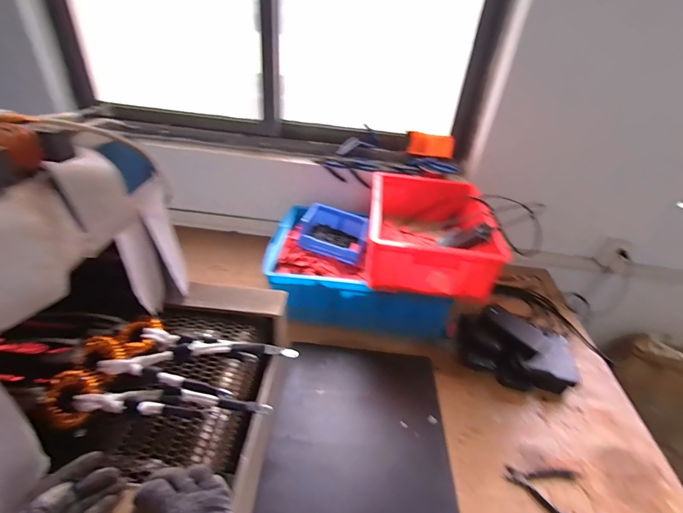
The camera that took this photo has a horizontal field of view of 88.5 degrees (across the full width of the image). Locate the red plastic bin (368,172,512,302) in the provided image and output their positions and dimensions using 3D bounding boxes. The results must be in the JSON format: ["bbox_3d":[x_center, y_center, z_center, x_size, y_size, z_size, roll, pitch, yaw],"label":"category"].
[{"bbox_3d":[0.222,-0.069,0.927,0.299,0.141,0.381,8,35,2],"label":"red plastic bin"}]

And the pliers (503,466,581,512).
[{"bbox_3d":[0.380,0.433,0.654,0.138,0.010,0.115,15,36,13],"label":"pliers"}]

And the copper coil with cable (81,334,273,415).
[{"bbox_3d":[-0.239,0.170,0.510,0.279,0.048,0.068,8,35,2],"label":"copper coil with cable"}]

